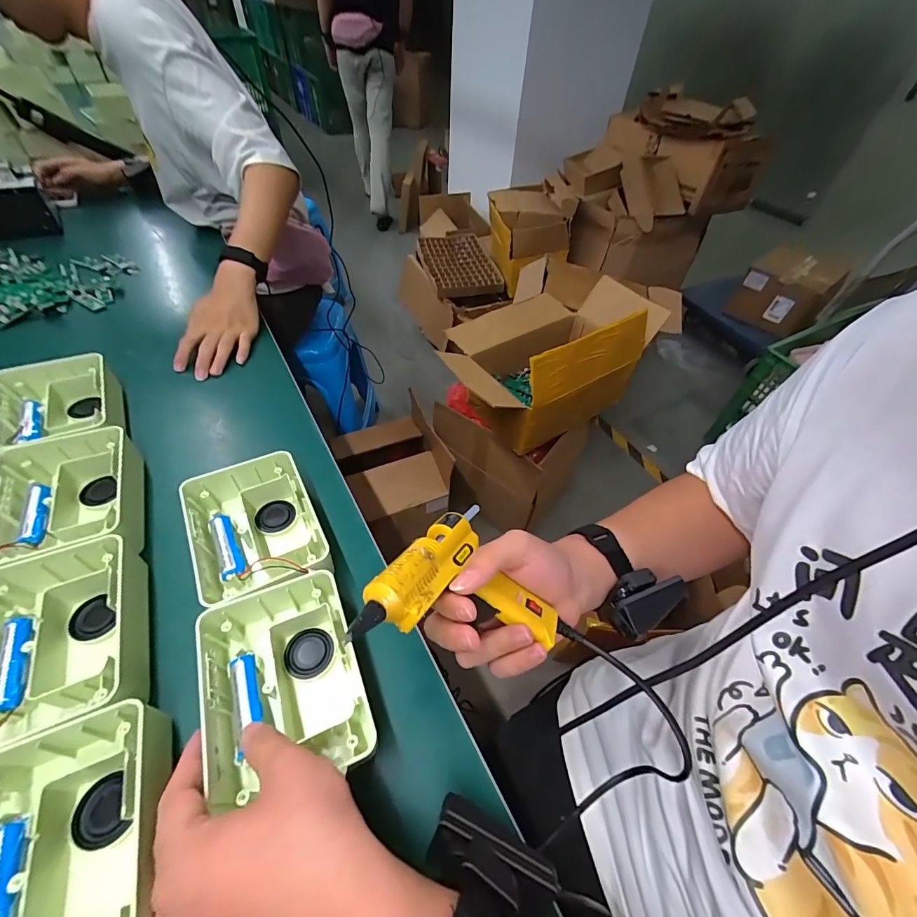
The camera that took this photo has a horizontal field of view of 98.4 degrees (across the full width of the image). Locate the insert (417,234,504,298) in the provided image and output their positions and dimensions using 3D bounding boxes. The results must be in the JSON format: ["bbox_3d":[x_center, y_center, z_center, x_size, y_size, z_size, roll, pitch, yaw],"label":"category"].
[{"bbox_3d":[0.004,-0.834,1.684,0.294,0.051,0.418,-12,53,-14],"label":"insert"}]

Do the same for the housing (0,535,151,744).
[{"bbox_3d":[-0.310,0.143,0.307,0.114,0.048,0.144,-18,54,-18],"label":"housing"}]

